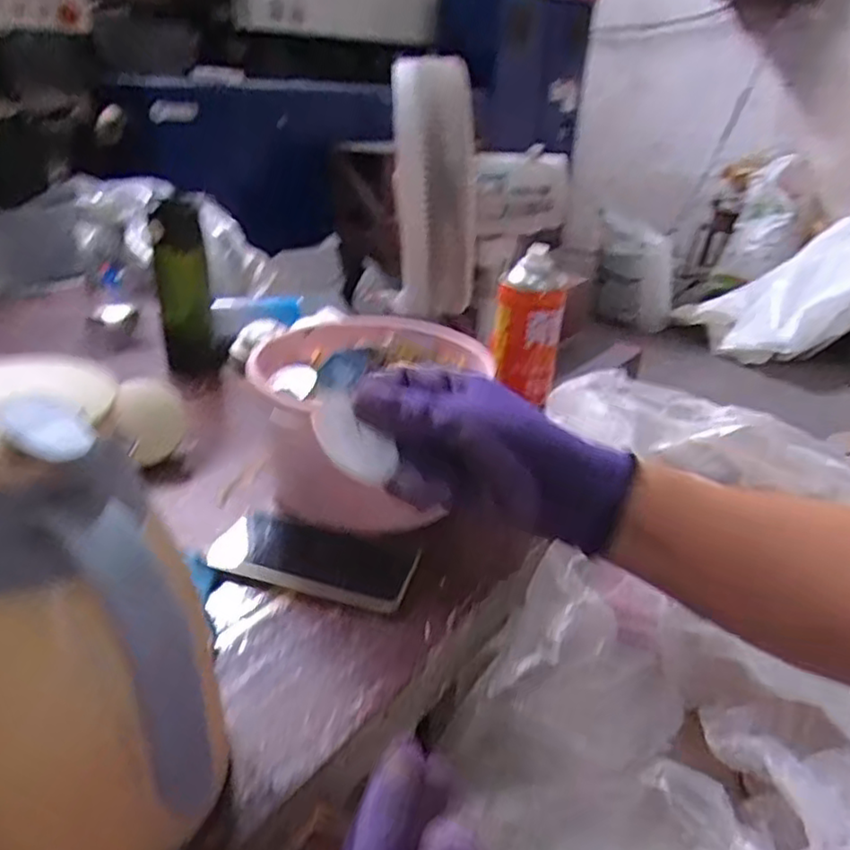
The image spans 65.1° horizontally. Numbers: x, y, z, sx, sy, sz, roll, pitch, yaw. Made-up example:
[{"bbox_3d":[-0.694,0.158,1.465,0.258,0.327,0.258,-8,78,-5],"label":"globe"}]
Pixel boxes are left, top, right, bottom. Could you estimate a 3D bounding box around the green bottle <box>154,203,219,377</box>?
[{"bbox_3d":[-0.315,-0.175,0.873,0.072,0.213,0.058,-7,31,-20],"label":"green bottle"}]

